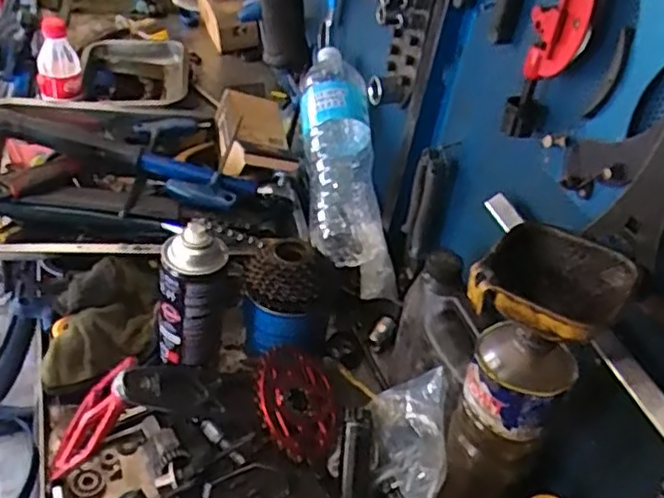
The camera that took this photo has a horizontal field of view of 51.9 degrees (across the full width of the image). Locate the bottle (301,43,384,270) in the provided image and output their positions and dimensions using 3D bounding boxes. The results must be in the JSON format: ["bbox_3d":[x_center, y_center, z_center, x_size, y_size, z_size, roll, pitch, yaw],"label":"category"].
[{"bbox_3d":[0.011,-0.126,0.869,0.090,0.069,0.303,-1,69,-8],"label":"bottle"}]

